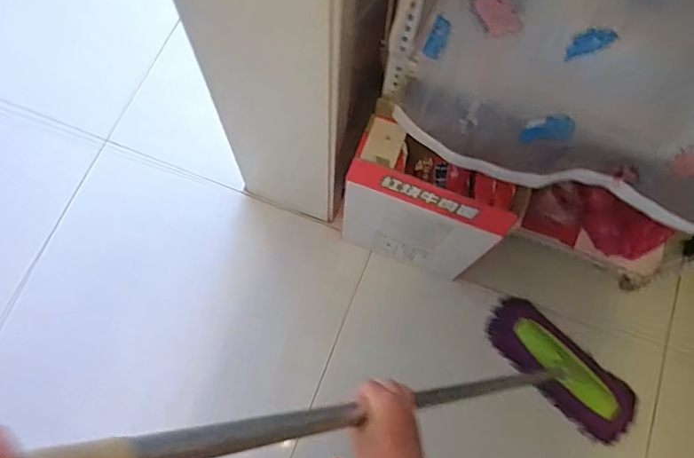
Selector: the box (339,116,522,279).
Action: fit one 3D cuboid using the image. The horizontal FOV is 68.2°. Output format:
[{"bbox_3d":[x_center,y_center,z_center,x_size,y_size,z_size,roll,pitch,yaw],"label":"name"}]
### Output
[{"bbox_3d":[0.162,-0.045,1.151,0.363,0.435,0.148,19,73,3],"label":"box"}]

